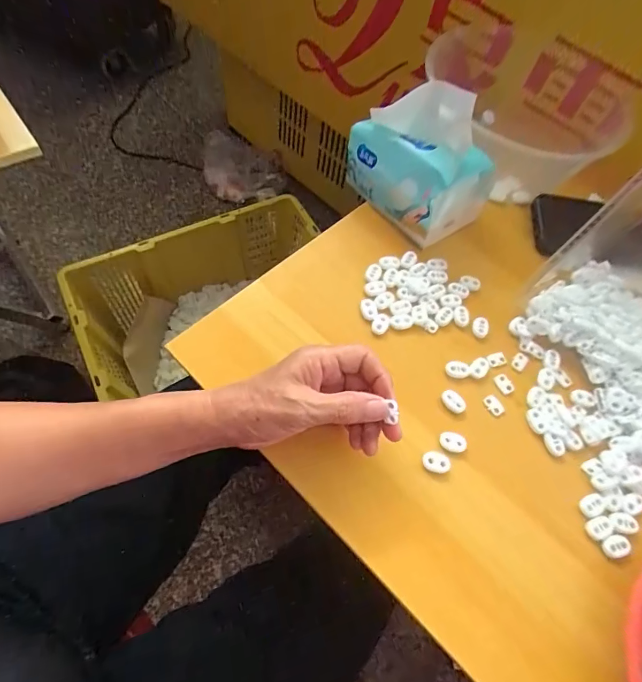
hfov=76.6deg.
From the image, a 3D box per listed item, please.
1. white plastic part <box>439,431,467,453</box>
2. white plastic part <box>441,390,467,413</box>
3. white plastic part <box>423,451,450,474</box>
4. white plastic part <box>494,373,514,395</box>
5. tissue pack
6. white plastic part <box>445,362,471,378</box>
[{"bbox_3d":[0.114,0.086,0.348,0.023,0.004,0.017,28,63,7],"label":"white plastic part"},{"bbox_3d":[0.120,0.054,0.365,0.016,0.004,0.023,-37,73,-23],"label":"white plastic part"},{"bbox_3d":[0.097,0.101,0.339,0.023,0.004,0.018,8,62,-3],"label":"white plastic part"},{"bbox_3d":[0.173,0.040,0.382,0.014,0.004,0.018,-21,67,-17],"label":"white plastic part"},{"bbox_3d":[0.102,-0.195,0.427,0.092,0.106,0.148,-38,74,-20],"label":"tissue pack"},{"bbox_3d":[0.129,0.027,0.383,0.024,0.004,0.016,3,63,-6],"label":"white plastic part"}]

